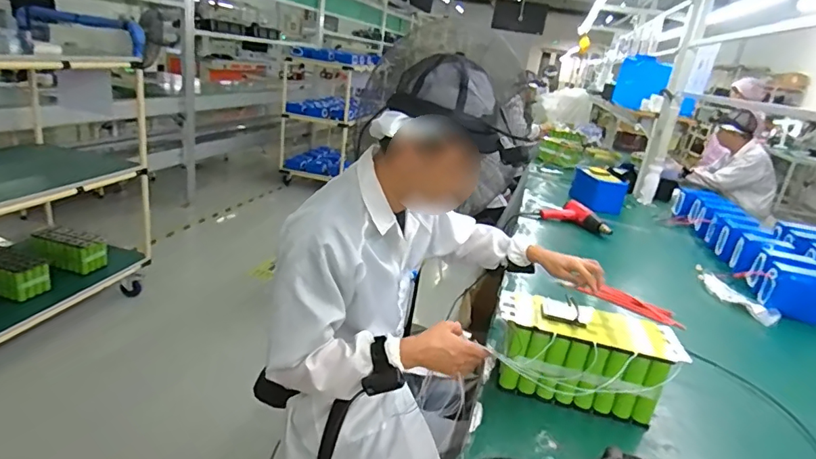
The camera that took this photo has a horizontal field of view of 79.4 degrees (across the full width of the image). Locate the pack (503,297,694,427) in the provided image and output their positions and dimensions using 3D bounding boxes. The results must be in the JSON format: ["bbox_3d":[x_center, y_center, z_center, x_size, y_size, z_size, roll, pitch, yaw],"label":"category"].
[{"bbox_3d":[0.328,0.242,0.910,0.315,0.171,0.110,10,20,6],"label":"pack"}]

